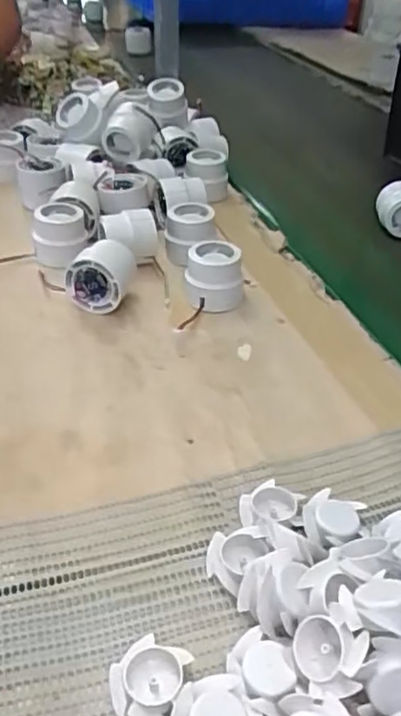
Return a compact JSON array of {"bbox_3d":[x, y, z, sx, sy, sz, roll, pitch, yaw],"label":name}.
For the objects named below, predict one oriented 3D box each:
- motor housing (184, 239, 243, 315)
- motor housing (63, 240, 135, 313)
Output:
[{"bbox_3d":[0.013,-0.075,0.596,0.052,0.054,0.052,3,35,-3],"label":"motor housing"},{"bbox_3d":[-0.090,-0.075,0.587,0.050,0.051,0.049,11,36,9],"label":"motor housing"}]

